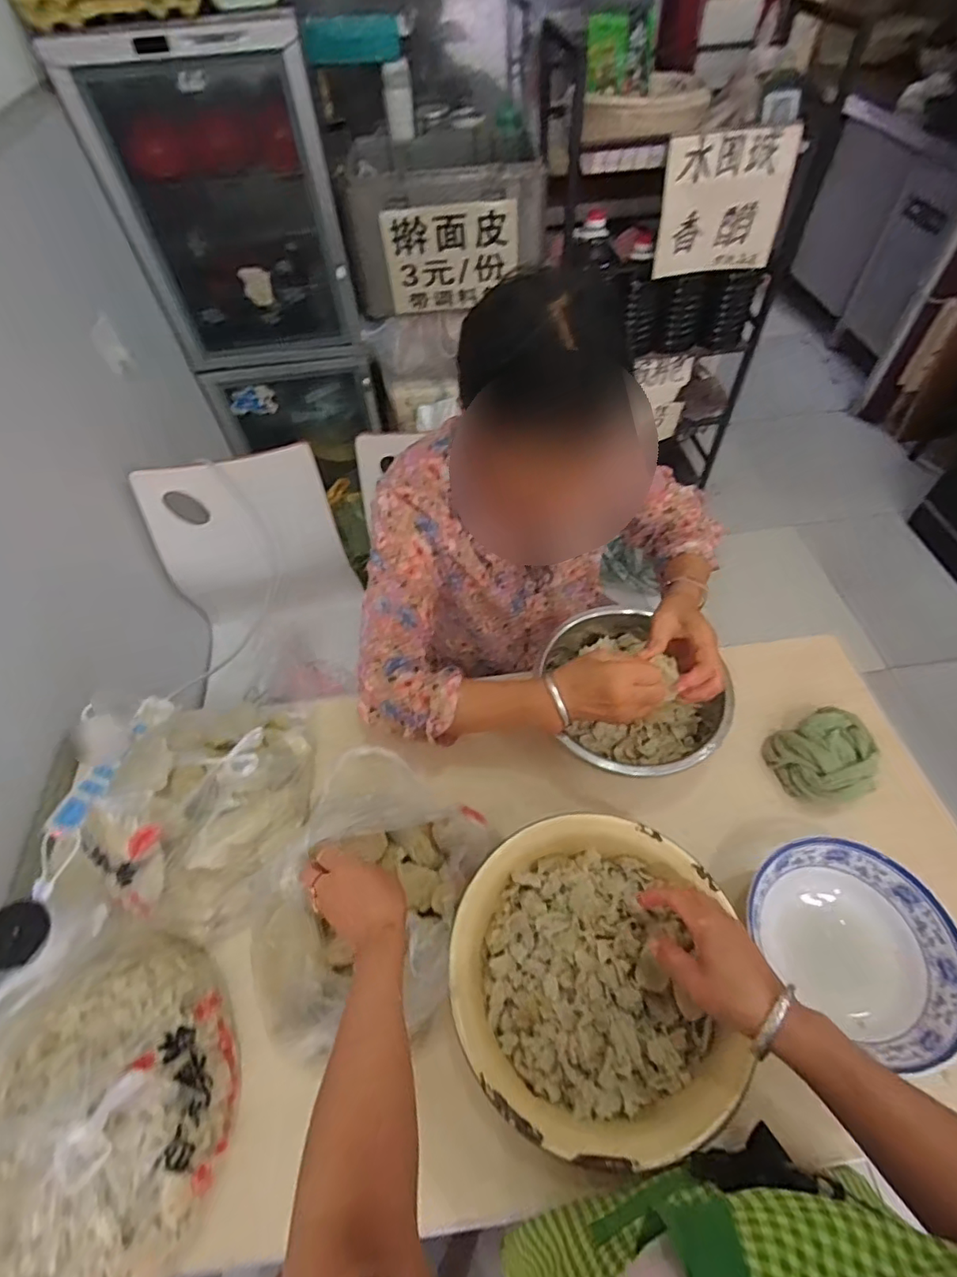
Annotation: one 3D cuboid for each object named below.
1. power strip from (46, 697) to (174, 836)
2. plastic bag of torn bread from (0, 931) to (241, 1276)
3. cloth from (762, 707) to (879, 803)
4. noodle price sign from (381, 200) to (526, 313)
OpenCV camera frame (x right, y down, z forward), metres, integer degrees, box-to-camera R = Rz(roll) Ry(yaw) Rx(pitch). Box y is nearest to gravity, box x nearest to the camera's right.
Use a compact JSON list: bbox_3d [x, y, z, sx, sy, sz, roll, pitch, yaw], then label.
[{"bbox_3d":[-0.480,0.162,0.733,0.033,0.027,0.196,19,59,15],"label":"power strip"},{"bbox_3d":[-0.335,0.416,0.512,0.185,0.101,0.292,-17,56,-8],"label":"plastic bag of torn bread"},{"bbox_3d":[0.438,0.150,0.699,0.124,0.054,0.105,-17,56,-9],"label":"cloth"},{"bbox_3d":[-0.059,-0.883,1.301,0.306,0.208,0.018,-4,50,3],"label":"noodle price sign"}]

